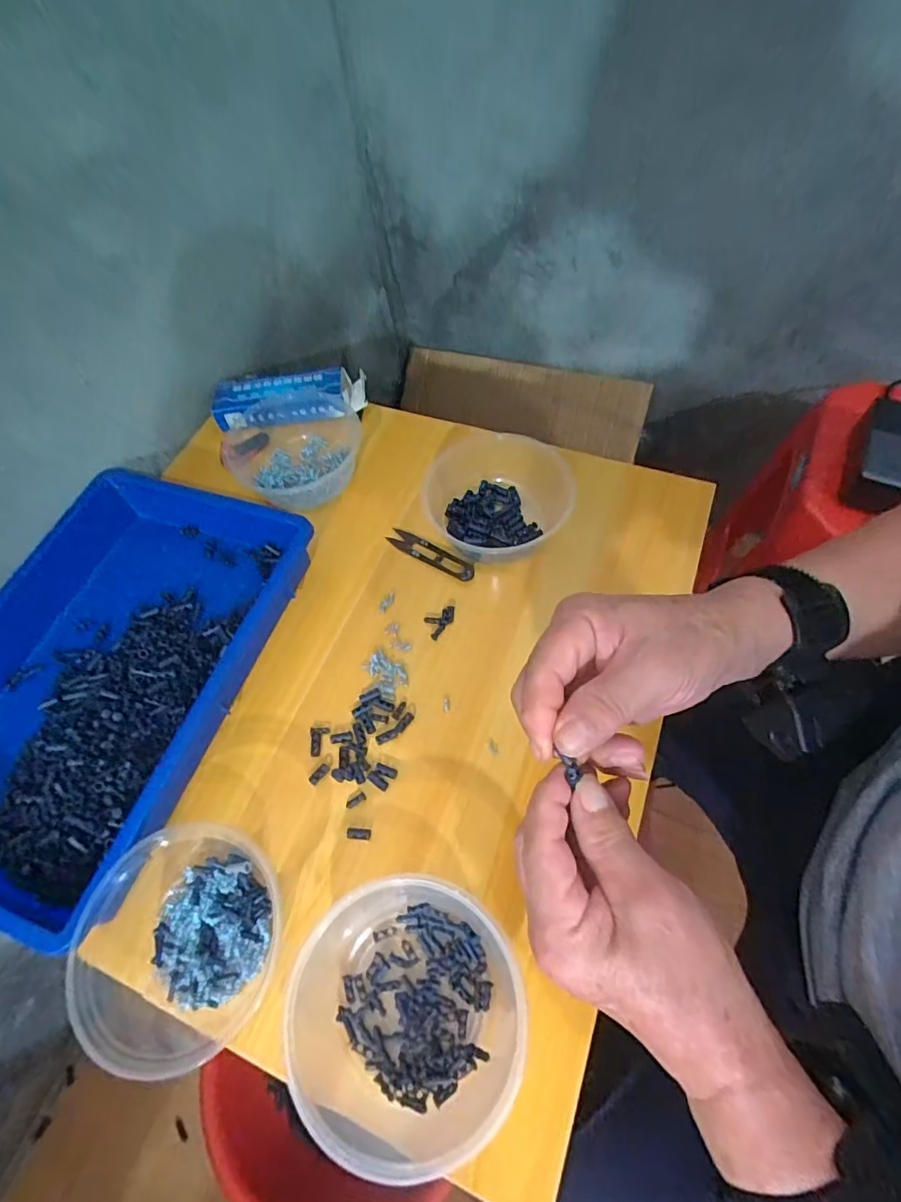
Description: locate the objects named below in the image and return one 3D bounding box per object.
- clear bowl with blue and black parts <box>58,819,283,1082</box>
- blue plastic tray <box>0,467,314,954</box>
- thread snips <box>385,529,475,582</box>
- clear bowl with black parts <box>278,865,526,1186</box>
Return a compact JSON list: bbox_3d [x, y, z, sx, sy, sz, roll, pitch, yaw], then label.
[{"bbox_3d":[-0.192,0.226,0.373,0.124,0.057,0.132,-2,61,3],"label":"clear bowl with blue and black parts"},{"bbox_3d":[-0.307,0.056,0.471,0.246,0.058,0.362,16,63,13],"label":"blue plastic tray"},{"bbox_3d":[-0.020,-0.048,0.541,0.098,0.005,0.023,26,66,17],"label":"thread snips"},{"bbox_3d":[-0.030,0.263,0.345,0.129,0.062,0.140,-2,61,3],"label":"clear bowl with black parts"}]

